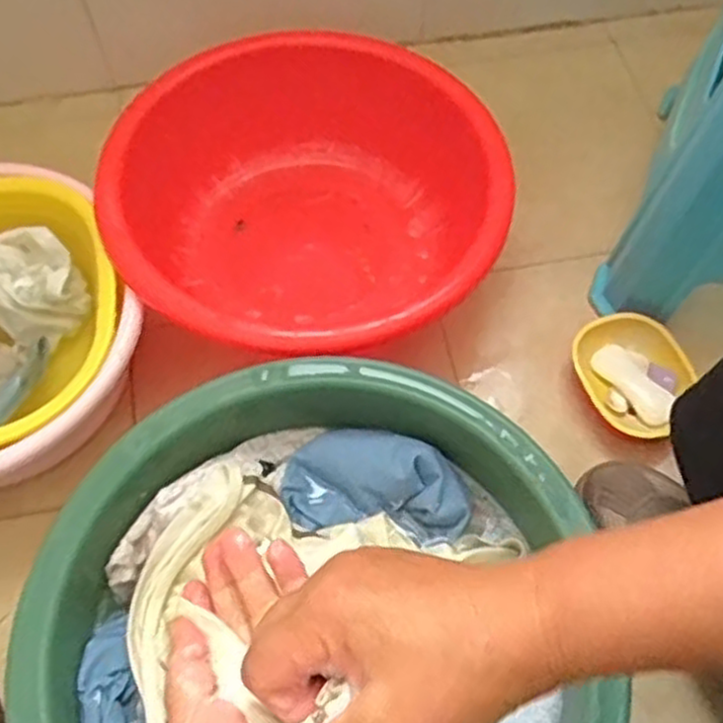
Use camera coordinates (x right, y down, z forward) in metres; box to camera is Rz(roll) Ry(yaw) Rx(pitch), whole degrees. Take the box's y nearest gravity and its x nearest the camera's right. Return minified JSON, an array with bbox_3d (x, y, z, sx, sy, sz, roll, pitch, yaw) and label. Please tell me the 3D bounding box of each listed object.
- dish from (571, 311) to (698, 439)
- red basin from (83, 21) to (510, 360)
[{"bbox_3d":[0.243,0.017,0.677,0.092,0.042,0.116,-23,63,-13],"label":"dish"},{"bbox_3d":[-0.049,-0.140,0.727,0.349,0.133,0.353,0,60,0],"label":"red basin"}]

